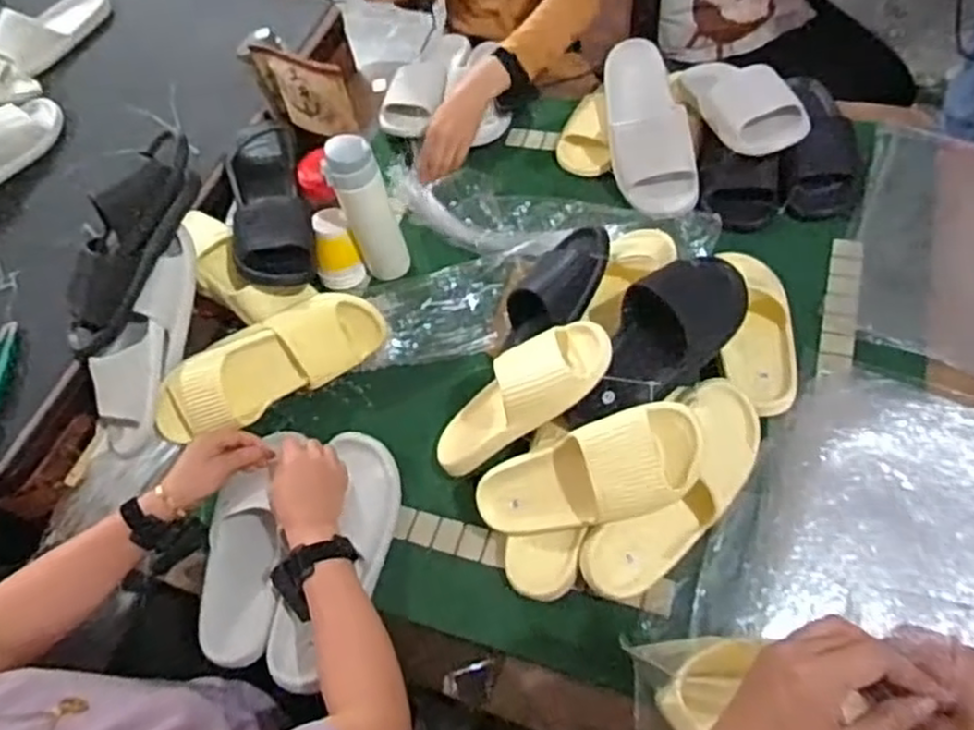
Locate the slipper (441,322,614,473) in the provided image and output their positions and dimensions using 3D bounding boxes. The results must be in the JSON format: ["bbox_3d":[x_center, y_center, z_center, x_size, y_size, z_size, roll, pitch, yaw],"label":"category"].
[{"bbox_3d":[0.029,0.037,0.838,0.251,0.076,0.100,-41,61,26],"label":"slipper"}]

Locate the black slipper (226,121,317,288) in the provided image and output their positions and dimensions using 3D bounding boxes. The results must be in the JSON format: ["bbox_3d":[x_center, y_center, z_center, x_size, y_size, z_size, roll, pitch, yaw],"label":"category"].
[{"bbox_3d":[-0.306,-0.229,1.044,0.107,0.090,0.268,-17,50,-5],"label":"black slipper"}]

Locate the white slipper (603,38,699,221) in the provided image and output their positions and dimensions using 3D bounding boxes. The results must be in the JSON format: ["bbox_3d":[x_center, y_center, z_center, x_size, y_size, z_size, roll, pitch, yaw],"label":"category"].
[{"bbox_3d":[0.233,-0.337,1.071,0.104,0.069,0.260,-13,85,-3],"label":"white slipper"}]

